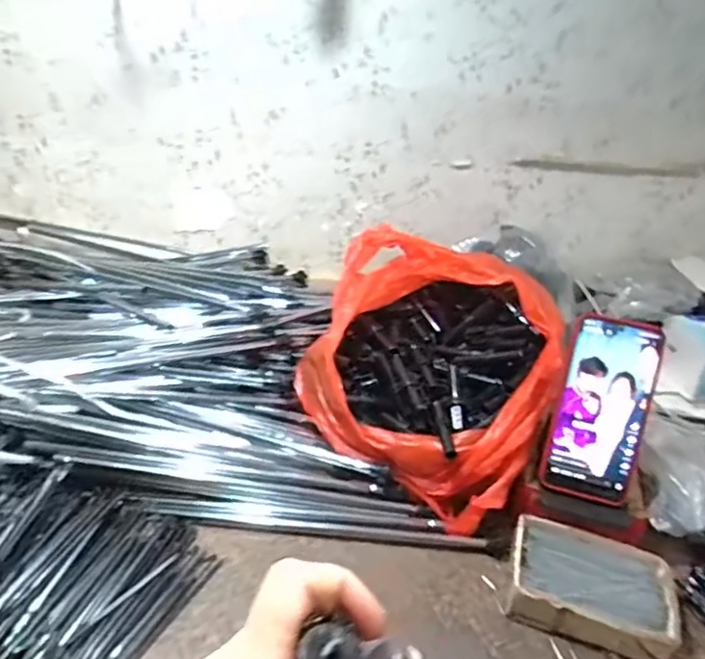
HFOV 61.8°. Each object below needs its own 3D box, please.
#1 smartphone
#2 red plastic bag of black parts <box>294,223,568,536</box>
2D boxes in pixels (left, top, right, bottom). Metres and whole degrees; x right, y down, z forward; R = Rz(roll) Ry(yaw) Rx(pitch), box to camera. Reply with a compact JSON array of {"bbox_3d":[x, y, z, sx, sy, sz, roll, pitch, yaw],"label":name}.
[{"bbox_3d":[0.226,0.071,0.536,0.081,0.165,0.010,12,2,12],"label":"smartphone"},{"bbox_3d":[0.092,0.027,0.624,0.242,0.172,0.243,22,34,27],"label":"red plastic bag of black parts"}]

